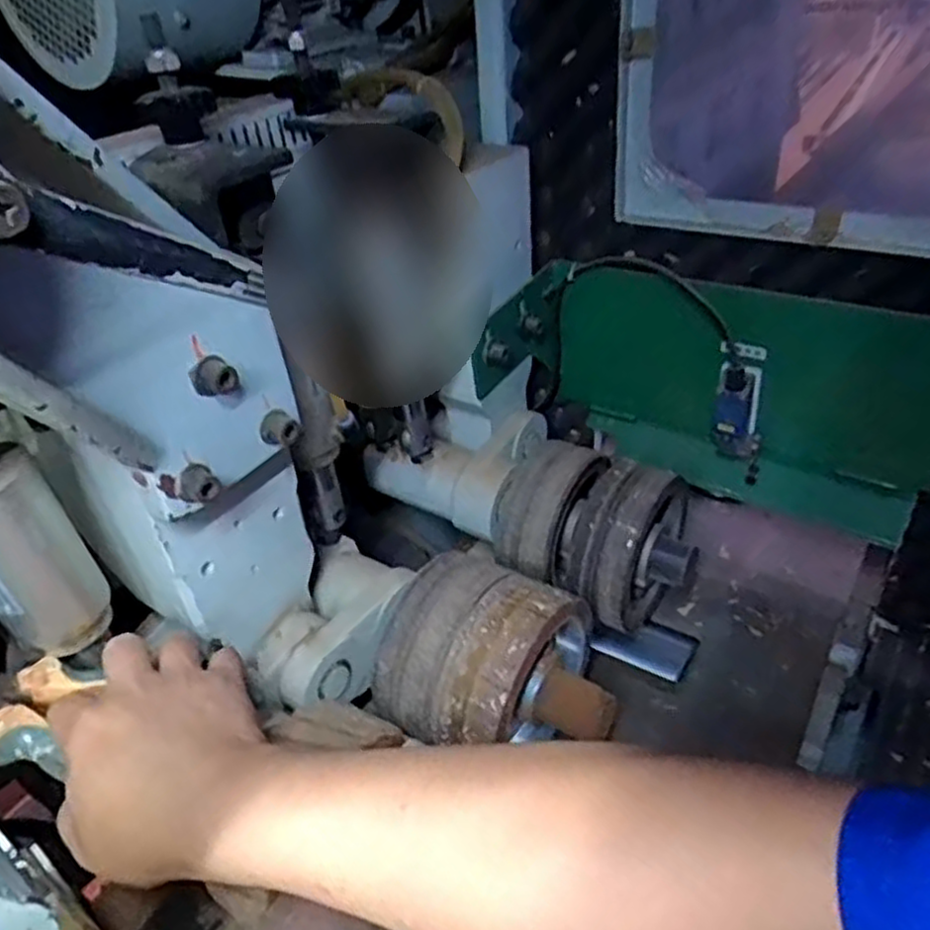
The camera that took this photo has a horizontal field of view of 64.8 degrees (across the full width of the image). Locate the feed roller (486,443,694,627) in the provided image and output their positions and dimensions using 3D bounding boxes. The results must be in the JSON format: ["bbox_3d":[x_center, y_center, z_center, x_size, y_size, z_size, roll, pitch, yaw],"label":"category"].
[{"bbox_3d":[0.115,0.056,0.632,0.152,0.118,0.128,21,42,31],"label":"feed roller"}]

